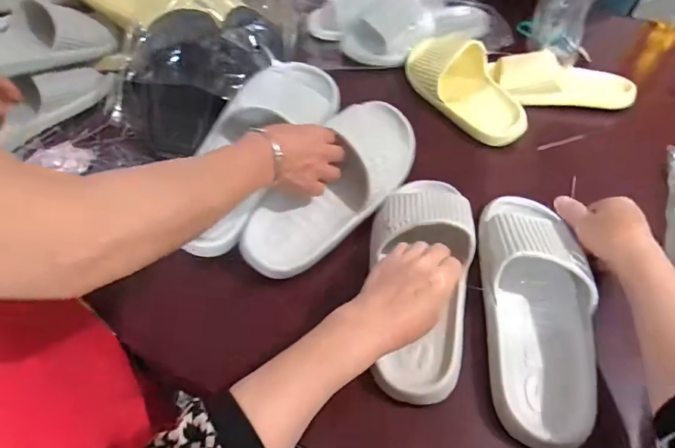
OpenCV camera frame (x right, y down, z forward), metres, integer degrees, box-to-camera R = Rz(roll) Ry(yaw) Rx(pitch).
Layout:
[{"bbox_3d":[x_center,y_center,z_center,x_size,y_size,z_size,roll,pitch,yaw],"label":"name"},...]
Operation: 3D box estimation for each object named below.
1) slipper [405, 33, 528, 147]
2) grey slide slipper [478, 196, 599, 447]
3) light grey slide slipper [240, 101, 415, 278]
[{"bbox_3d":[0.196,-0.216,0.649,0.082,0.075,0.235,-31,73,-22],"label":"slipper"},{"bbox_3d":[0.205,0.076,0.426,0.097,0.057,0.264,5,59,4],"label":"grey slide slipper"},{"bbox_3d":[0.004,-0.055,0.492,0.114,0.084,0.273,31,58,21],"label":"light grey slide slipper"}]

